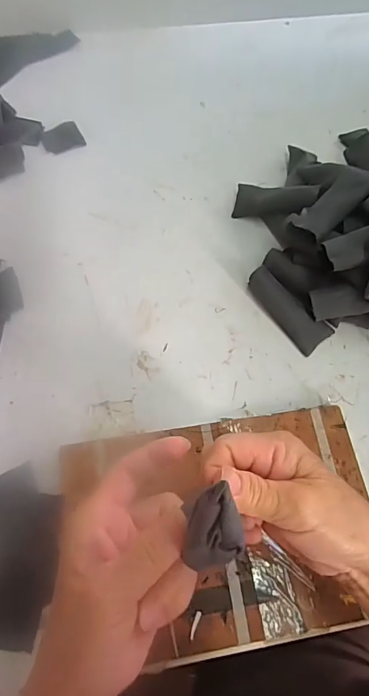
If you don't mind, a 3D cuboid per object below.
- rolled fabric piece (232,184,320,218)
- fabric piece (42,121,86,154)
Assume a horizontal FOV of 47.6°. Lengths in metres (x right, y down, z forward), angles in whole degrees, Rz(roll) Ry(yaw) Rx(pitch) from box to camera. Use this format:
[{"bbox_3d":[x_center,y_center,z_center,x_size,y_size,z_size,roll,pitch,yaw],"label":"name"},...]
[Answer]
[{"bbox_3d":[0.107,-0.177,0.498,0.101,0.024,0.037,7,61,30],"label":"rolled fabric piece"},{"bbox_3d":[-0.168,-0.289,0.576,0.053,0.005,0.049,-22,66,-11],"label":"fabric piece"}]

